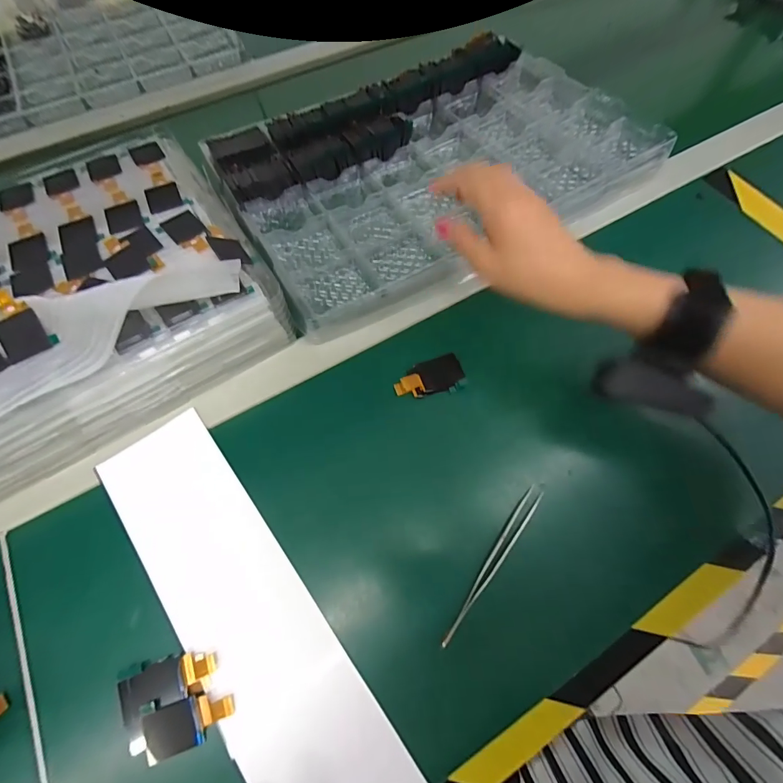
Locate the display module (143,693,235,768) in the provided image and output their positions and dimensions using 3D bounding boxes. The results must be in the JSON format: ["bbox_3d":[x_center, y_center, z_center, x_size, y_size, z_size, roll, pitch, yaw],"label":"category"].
[{"bbox_3d":[-0.125,0.205,0.242,0.050,0.006,0.026,-17,67,-7],"label":"display module"}]

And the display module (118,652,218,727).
[{"bbox_3d":[-0.143,0.185,0.250,0.058,0.004,0.030,-18,67,-7],"label":"display module"}]

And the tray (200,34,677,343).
[{"bbox_3d":[0.045,-0.261,0.436,0.441,0.024,0.290,-30,69,-12],"label":"tray"}]

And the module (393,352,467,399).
[{"bbox_3d":[0.033,-0.011,0.341,0.060,0.006,0.033,-18,73,-8],"label":"module"}]

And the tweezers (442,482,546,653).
[{"bbox_3d":[0.073,0.120,0.279,0.012,0.015,0.126,37,71,15],"label":"tweezers"}]

